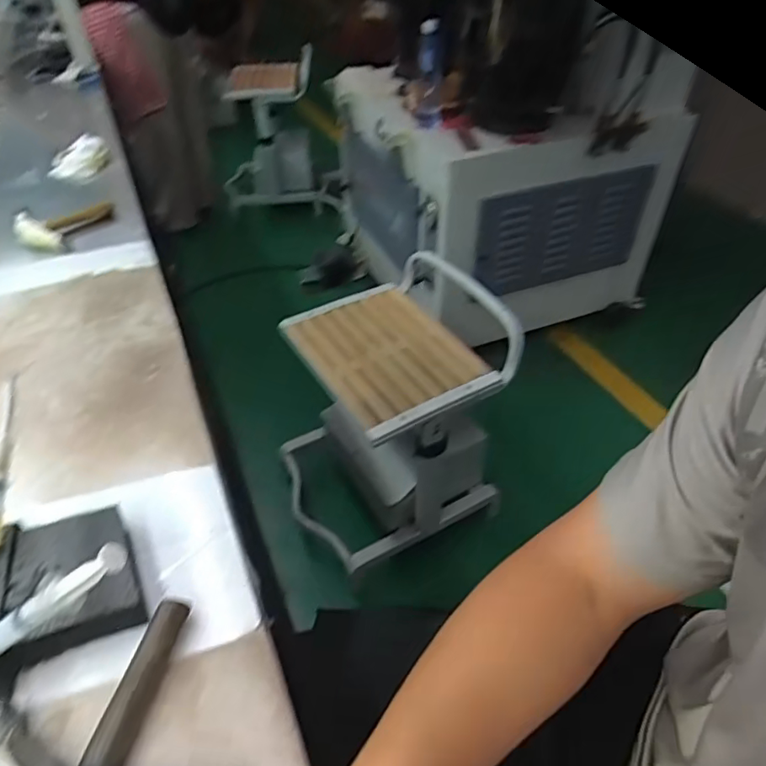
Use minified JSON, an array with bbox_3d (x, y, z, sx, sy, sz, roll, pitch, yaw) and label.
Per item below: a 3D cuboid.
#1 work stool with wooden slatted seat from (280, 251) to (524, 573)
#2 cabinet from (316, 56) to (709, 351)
[{"bbox_3d":[0.001,0.065,1.162,0.402,0.440,0.373,-22,47,-21],"label":"work stool with wooden slatted seat"},{"bbox_3d":[0.347,-0.596,1.778,0.841,0.571,0.799,-12,44,-12],"label":"cabinet"}]

